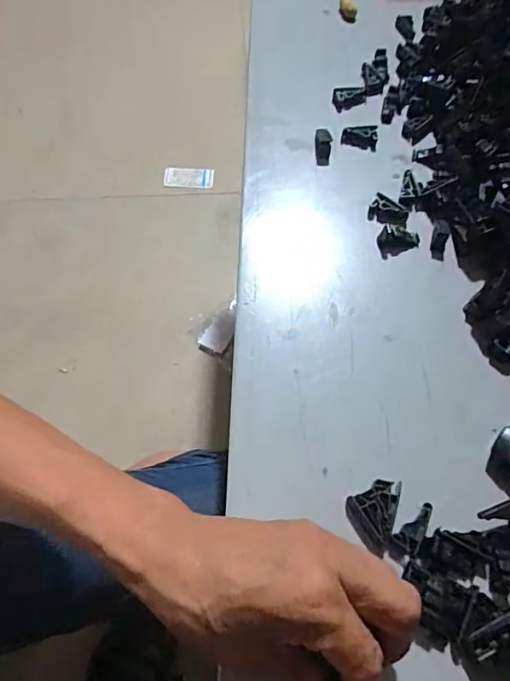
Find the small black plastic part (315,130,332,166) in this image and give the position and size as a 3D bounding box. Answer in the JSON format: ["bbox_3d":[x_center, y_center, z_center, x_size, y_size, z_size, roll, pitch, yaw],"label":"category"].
[{"bbox_3d":[0.057,-0.161,0.413,0.013,0.008,0.036,1,75,-2],"label":"small black plastic part"}]

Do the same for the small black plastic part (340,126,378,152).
[{"bbox_3d":[0.088,-0.172,0.421,0.030,0.006,0.022,9,62,3],"label":"small black plastic part"}]

